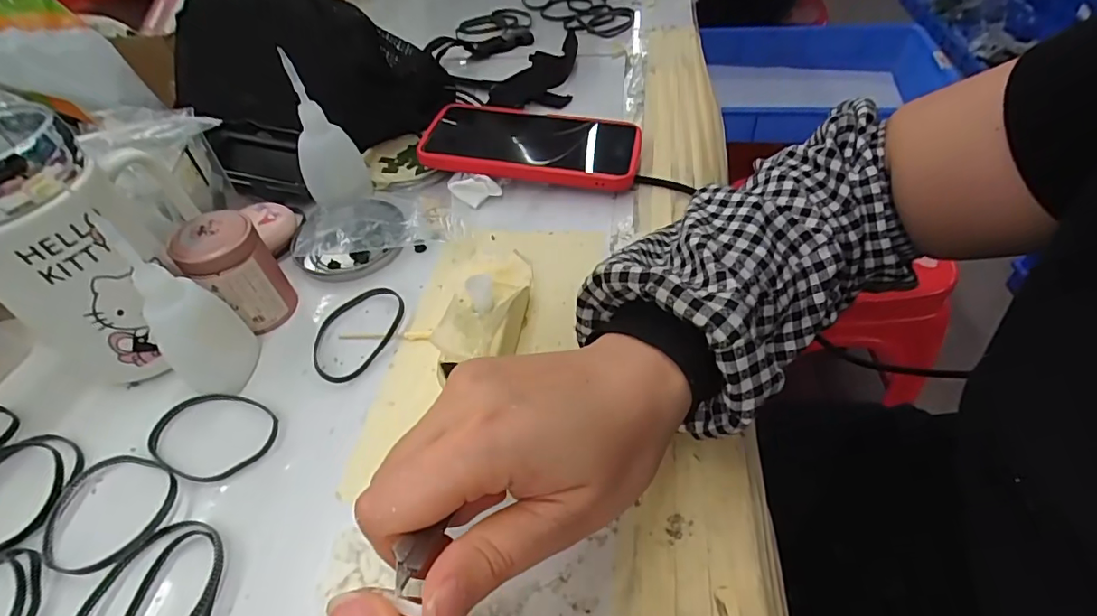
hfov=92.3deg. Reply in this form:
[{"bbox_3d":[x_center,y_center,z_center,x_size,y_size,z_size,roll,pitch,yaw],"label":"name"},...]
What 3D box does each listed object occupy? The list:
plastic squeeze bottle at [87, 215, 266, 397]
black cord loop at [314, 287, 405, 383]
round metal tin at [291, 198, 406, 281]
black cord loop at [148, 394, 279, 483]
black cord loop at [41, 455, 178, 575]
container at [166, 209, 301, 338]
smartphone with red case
[{"bbox_3d":[-0.188,0.003,0.273,0.039,0.101,0.034,-37,56,-26],"label":"plastic squeeze bottle"},{"bbox_3d":[-0.119,0.015,0.322,0.050,0.005,0.071,6,49,9],"label":"black cord loop"},{"bbox_3d":[-0.142,-0.055,0.376,0.079,0.016,0.079,-9,48,-4],"label":"round metal tin"},{"bbox_3d":[-0.179,0.067,0.280,0.065,0.004,0.049,16,51,17],"label":"black cord loop"},{"bbox_3d":[-0.214,0.098,0.256,0.062,0.006,0.057,-2,48,2],"label":"black cord loop"},{"bbox_3d":[-0.187,-0.020,0.318,0.044,0.066,0.037,-32,54,-22],"label":"container"},{"bbox_3d":[-0.012,-0.130,0.417,0.167,0.017,0.094,14,49,13],"label":"smartphone with red case"}]

